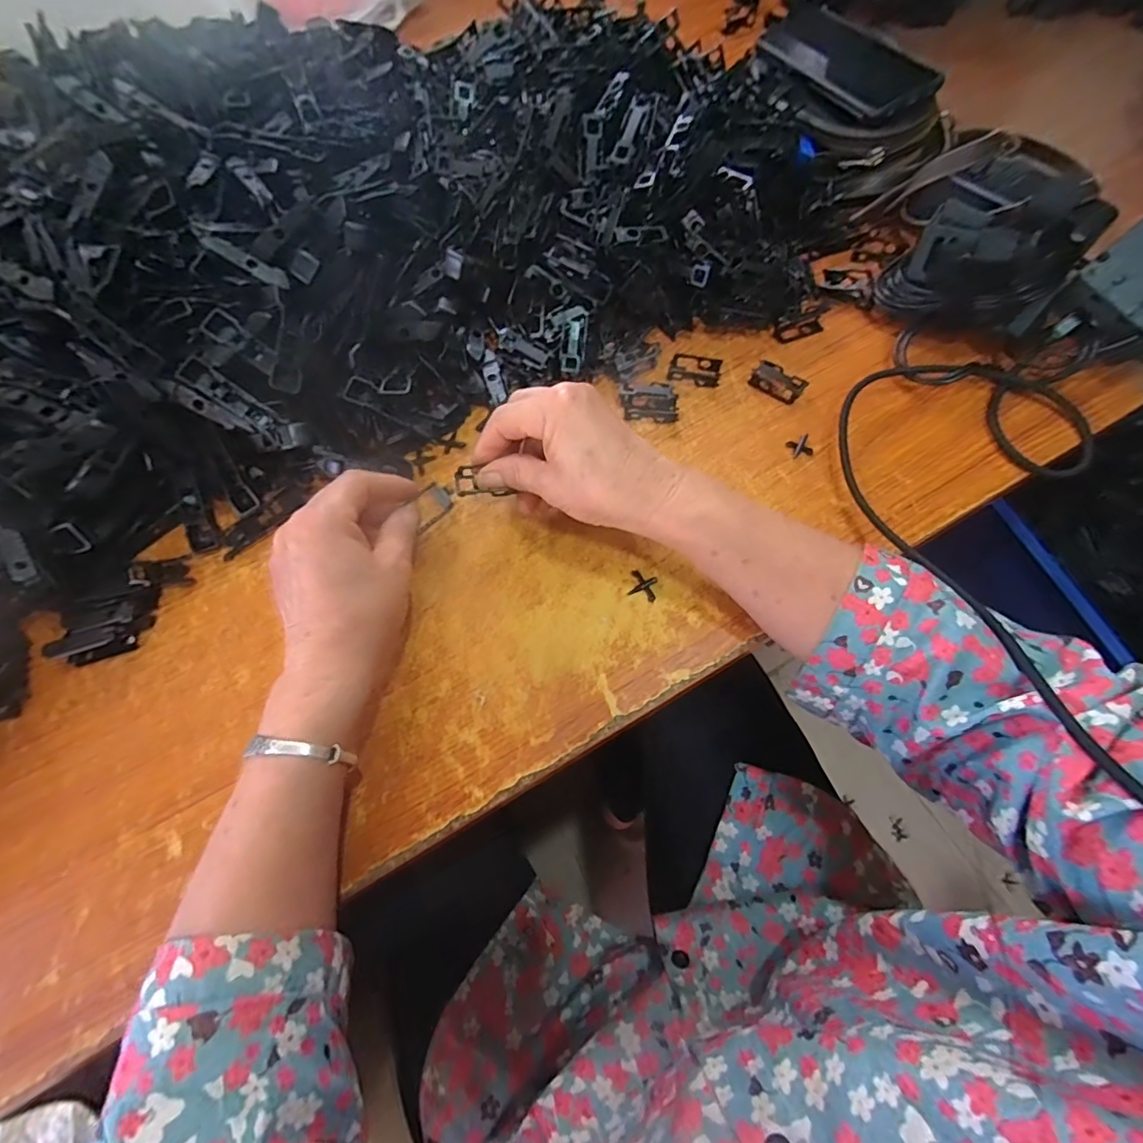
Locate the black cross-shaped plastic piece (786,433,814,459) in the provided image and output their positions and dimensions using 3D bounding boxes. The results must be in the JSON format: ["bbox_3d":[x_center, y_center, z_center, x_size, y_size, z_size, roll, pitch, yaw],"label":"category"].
[{"bbox_3d":[0.164,-0.090,0.384,0.015,0.006,0.015,-14,66,-3],"label":"black cross-shaped plastic piece"}]

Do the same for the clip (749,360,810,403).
[{"bbox_3d":[0.155,-0.142,0.405,0.038,0.012,0.019,32,72,16],"label":"clip"}]

